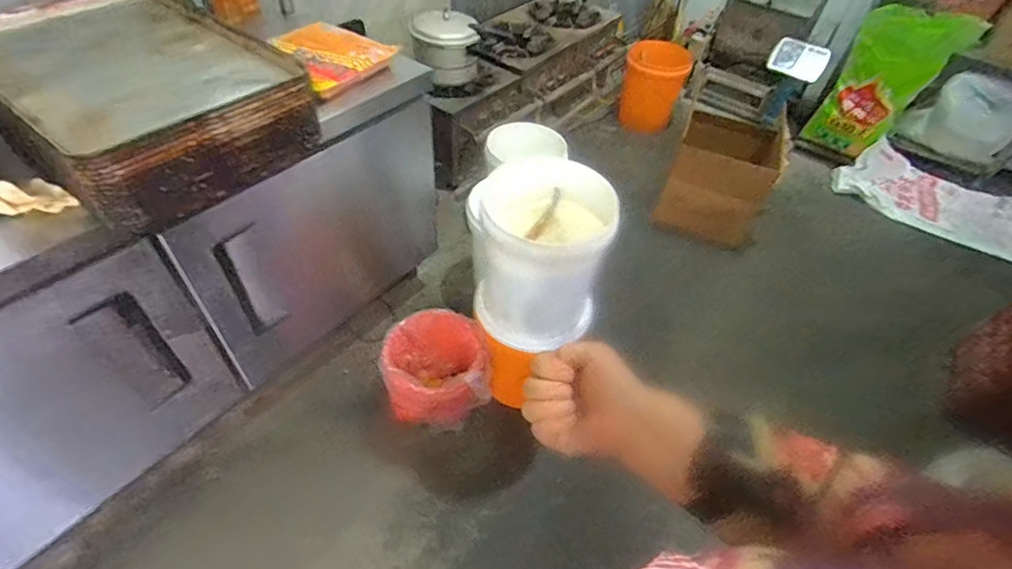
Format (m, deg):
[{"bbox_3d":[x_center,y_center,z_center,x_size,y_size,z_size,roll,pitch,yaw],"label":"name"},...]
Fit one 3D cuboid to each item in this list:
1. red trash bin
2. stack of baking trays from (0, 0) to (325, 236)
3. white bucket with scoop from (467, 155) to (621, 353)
[{"bbox_3d":[-0.196,0.252,1.436,0.285,0.267,0.279,-26,54,-23],"label":"red trash bin"},{"bbox_3d":[-0.690,-0.361,0.963,0.578,0.187,0.395,31,54,24],"label":"stack of baking trays"},{"bbox_3d":[0.086,-0.070,1.260,0.307,0.364,0.288,6,48,4],"label":"white bucket with scoop"}]

